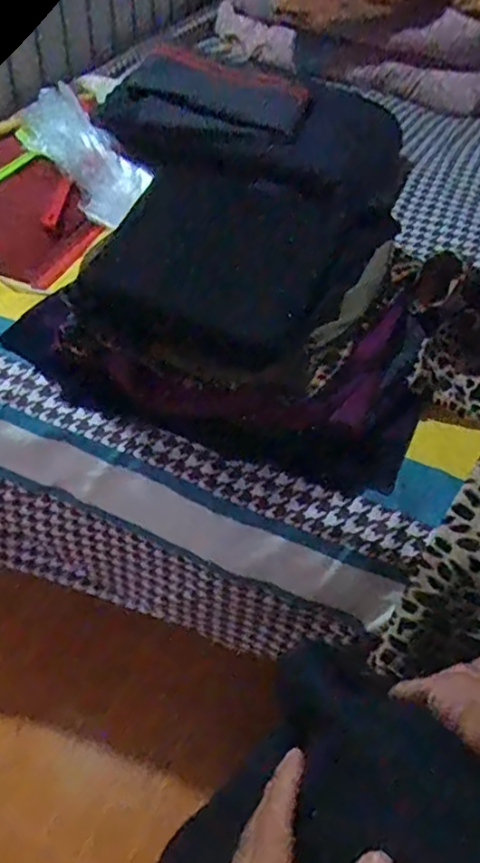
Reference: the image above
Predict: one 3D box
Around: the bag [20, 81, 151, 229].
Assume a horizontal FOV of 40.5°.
[{"bbox_3d":[-0.242,-0.427,0.989,0.124,0.034,0.260,-30,77,-27],"label":"bag"}]

